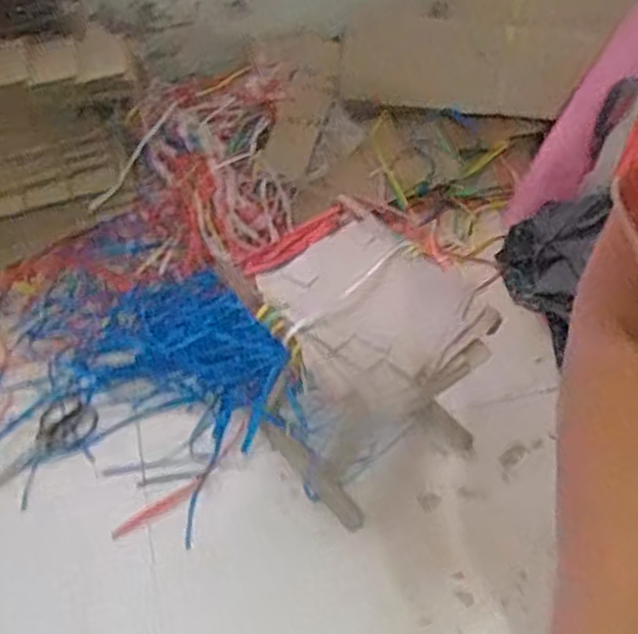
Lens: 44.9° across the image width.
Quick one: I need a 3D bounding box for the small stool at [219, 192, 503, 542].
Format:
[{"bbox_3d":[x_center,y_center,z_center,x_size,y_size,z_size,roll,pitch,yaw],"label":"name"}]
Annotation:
[{"bbox_3d":[0.054,0.071,1.117,0.245,0.329,0.302,-31,59,-23],"label":"small stool"}]

